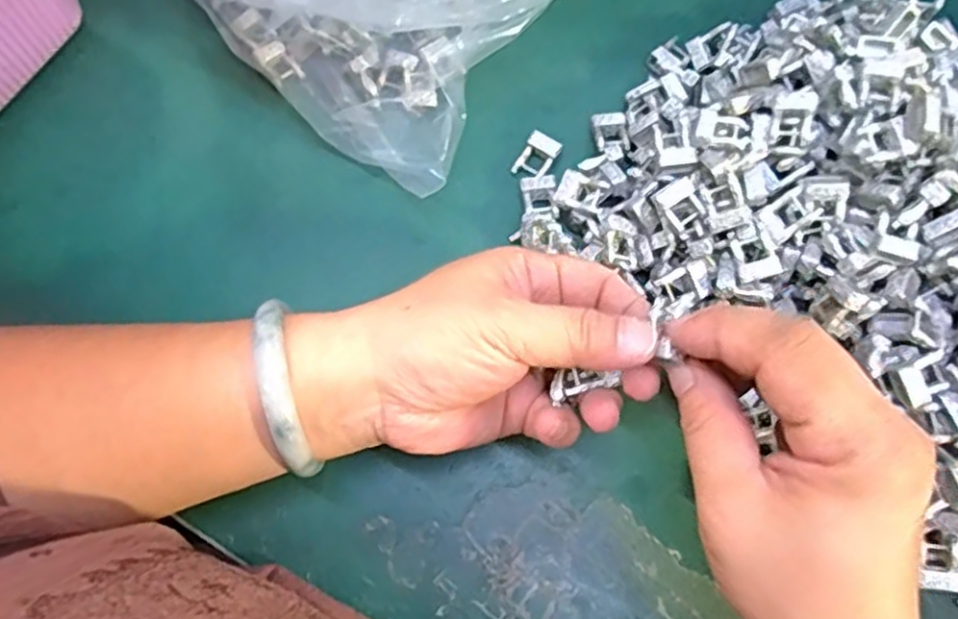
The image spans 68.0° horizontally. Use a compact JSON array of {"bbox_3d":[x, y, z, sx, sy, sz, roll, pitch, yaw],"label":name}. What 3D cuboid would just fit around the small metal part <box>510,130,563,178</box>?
[{"bbox_3d":[0.028,-0.074,0.341,0.016,0.008,0.022,32,78,9],"label":"small metal part"}]

